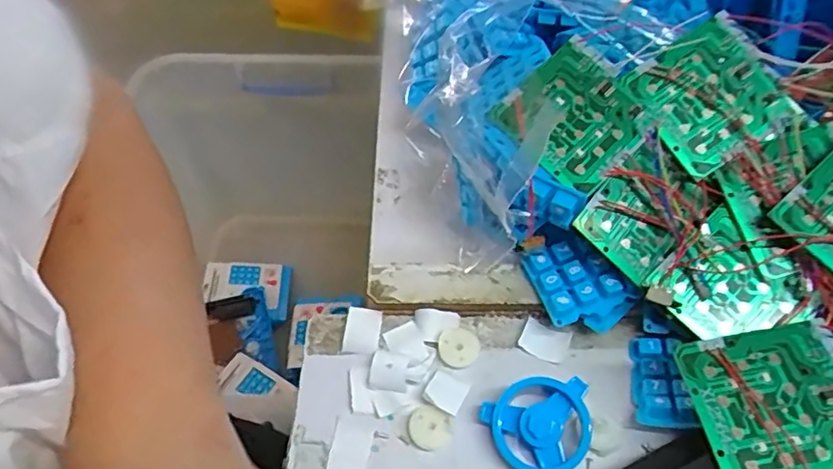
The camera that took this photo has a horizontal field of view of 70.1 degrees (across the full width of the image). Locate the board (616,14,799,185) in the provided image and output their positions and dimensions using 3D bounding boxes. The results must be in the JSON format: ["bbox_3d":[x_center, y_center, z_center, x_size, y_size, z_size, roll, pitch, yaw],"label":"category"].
[{"bbox_3d":[0.167,-0.078,0.335,0.075,0.009,0.072,-35,79,-2],"label":"board"}]

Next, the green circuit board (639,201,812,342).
[{"bbox_3d":[0.164,0.028,0.313,0.061,0.009,0.064,-38,75,-5],"label":"green circuit board"}]

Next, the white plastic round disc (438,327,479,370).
[{"bbox_3d":[0.024,0.063,0.336,0.023,0.004,0.023,-1,52,1],"label":"white plastic round disc"}]

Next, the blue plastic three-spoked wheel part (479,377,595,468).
[{"bbox_3d":[0.062,0.094,0.300,0.053,0.012,0.053,28,82,19],"label":"blue plastic three-spoked wheel part"}]

